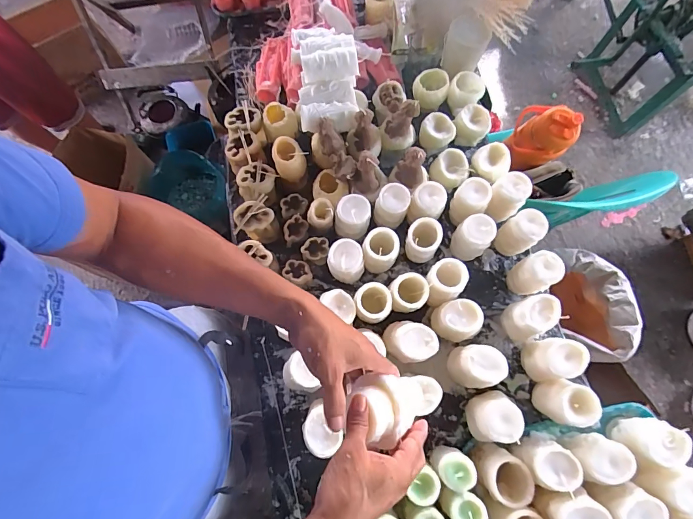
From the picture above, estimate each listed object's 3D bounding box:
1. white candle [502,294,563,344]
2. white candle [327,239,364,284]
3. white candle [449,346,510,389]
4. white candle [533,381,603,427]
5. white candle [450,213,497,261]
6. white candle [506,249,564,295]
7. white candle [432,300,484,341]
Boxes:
[{"bbox_3d":[0.317,0.101,0.635,0.073,0.084,0.069,-27,75,-7],"label":"white candle"},{"bbox_3d":[-0.002,0.005,0.665,0.062,0.088,0.063,-7,73,-1],"label":"white candle"},{"bbox_3d":[0.216,0.183,0.632,0.080,0.106,0.073,5,73,2],"label":"white candle"},{"bbox_3d":[0.349,0.228,0.585,0.062,0.077,0.061,0,73,1],"label":"white candle"},{"bbox_3d":[0.233,-0.036,0.693,0.061,0.129,0.056,0,73,1],"label":"white candle"},{"bbox_3d":[0.338,0.031,0.672,0.055,0.126,0.059,0,73,1],"label":"white candle"},{"bbox_3d":[0.191,0.110,0.658,0.083,0.110,0.069,26,75,8],"label":"white candle"}]

